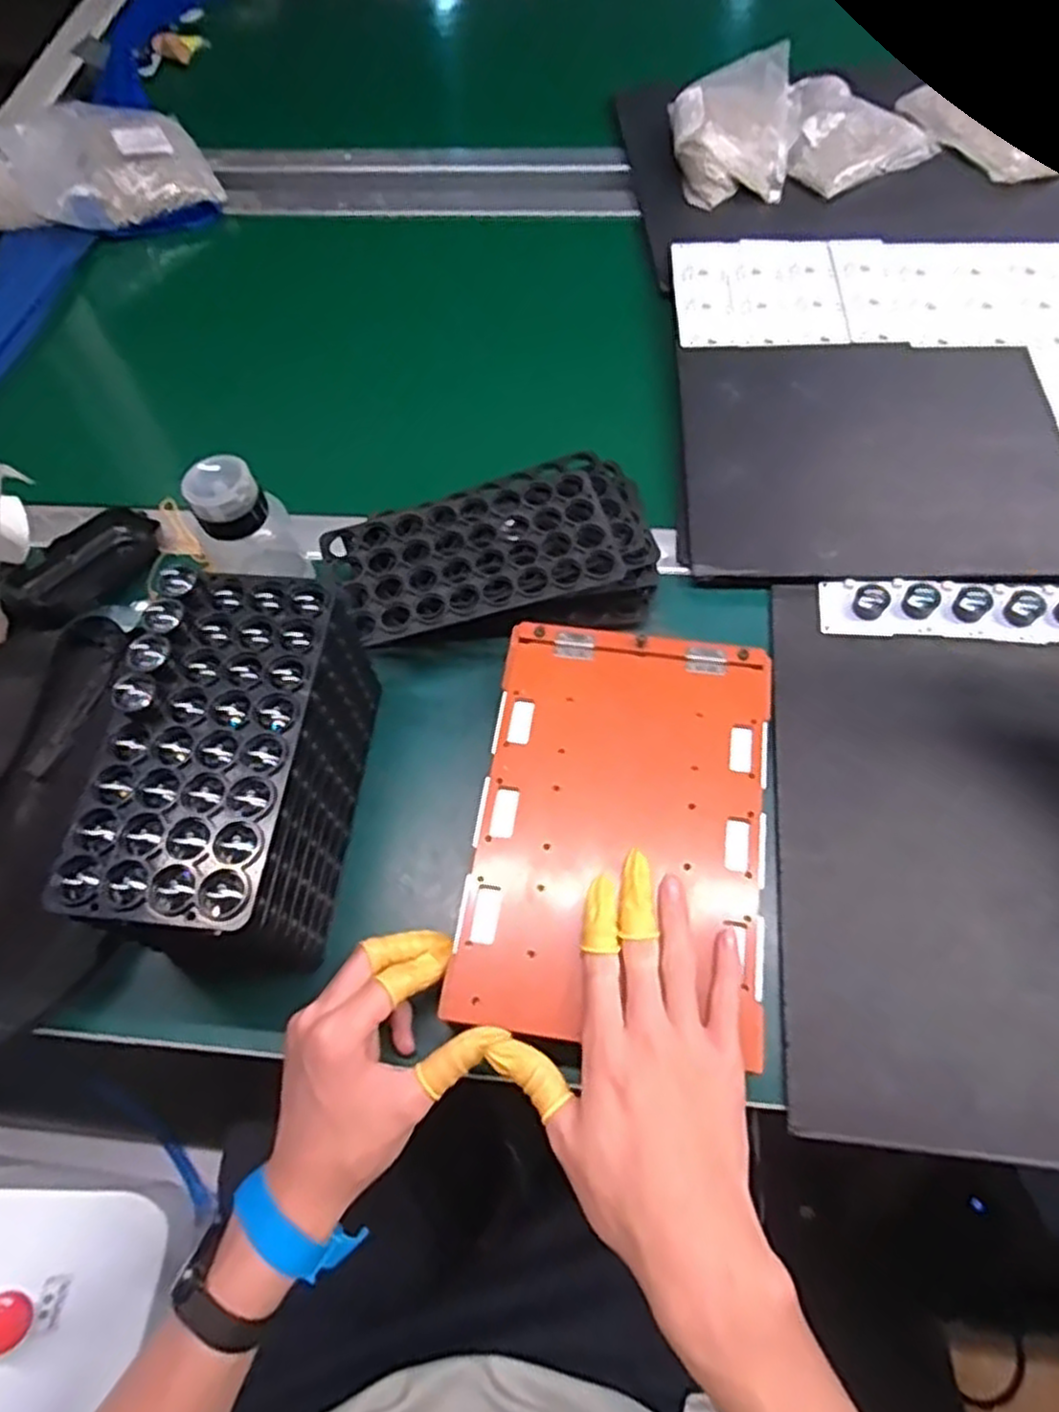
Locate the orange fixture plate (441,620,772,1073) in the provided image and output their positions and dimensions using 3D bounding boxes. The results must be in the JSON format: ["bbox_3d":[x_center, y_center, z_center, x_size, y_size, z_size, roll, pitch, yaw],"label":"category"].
[{"bbox_3d":[0.054,0.064,0.445,0.161,0.006,0.244,7,64,7],"label":"orange fixture plate"}]

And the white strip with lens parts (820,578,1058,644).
[{"bbox_3d":[0.422,-0.059,0.507,0.434,0.009,0.045,4,64,6],"label":"white strip with lens parts"}]

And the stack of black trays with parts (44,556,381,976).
[{"bbox_3d":[-0.164,0.038,0.441,0.098,0.134,0.195,4,64,6],"label":"stack of black trays with parts"}]

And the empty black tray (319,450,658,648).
[{"bbox_3d":[-0.024,-0.100,0.545,0.216,0.051,0.117,-17,64,-5],"label":"empty black tray"}]

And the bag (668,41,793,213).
[{"bbox_3d":[0.204,-0.577,0.761,0.122,0.046,0.165,-3,64,2],"label":"bag"}]

